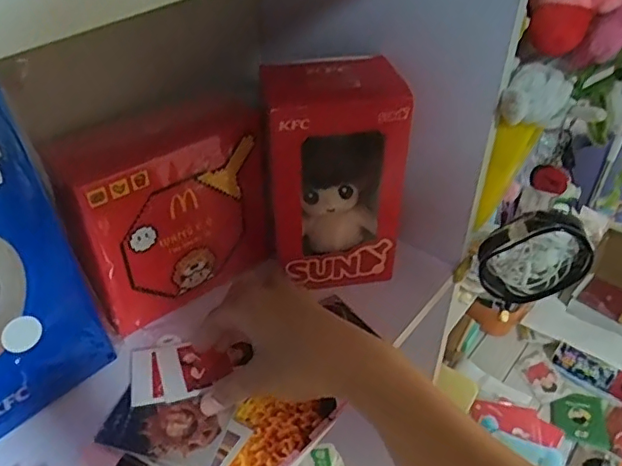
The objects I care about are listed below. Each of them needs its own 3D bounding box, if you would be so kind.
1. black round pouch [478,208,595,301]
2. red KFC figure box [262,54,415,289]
[{"bbox_3d":[0.201,0.022,0.507,0.086,0.095,0.025,10,39,13],"label":"black round pouch"},{"bbox_3d":[0.017,-0.048,0.473,0.106,0.179,0.077,-6,39,-7],"label":"red KFC figure box"}]

